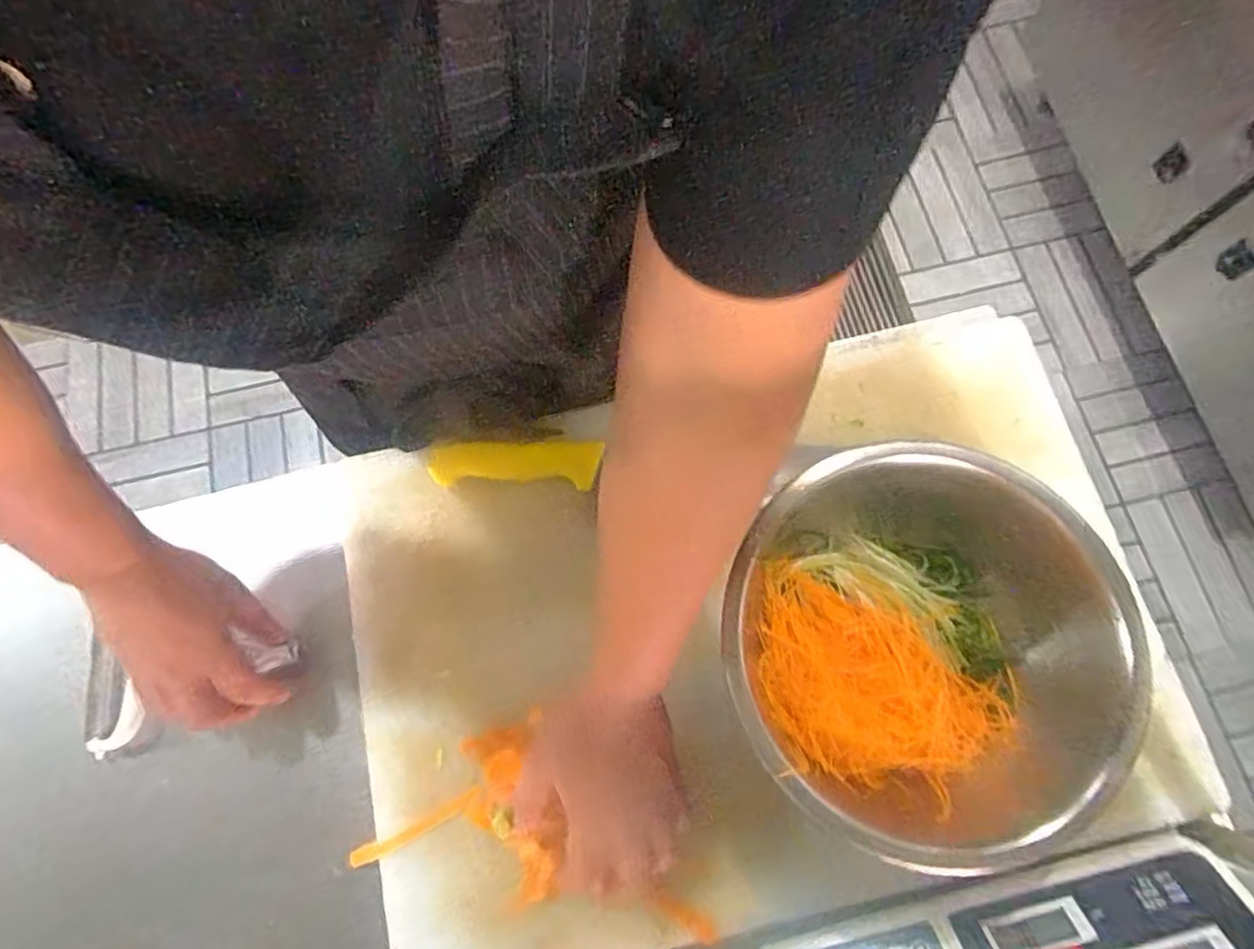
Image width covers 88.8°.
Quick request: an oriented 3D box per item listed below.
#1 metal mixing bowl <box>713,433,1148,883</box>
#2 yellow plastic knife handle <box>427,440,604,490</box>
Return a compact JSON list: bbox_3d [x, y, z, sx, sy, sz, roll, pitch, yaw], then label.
[{"bbox_3d":[0.199,0.119,0.447,0.249,0.085,0.239,0,75,1],"label":"metal mixing bowl"},{"bbox_3d":[-0.094,-0.008,0.523,0.129,0.023,0.035,2,75,1],"label":"yellow plastic knife handle"}]

